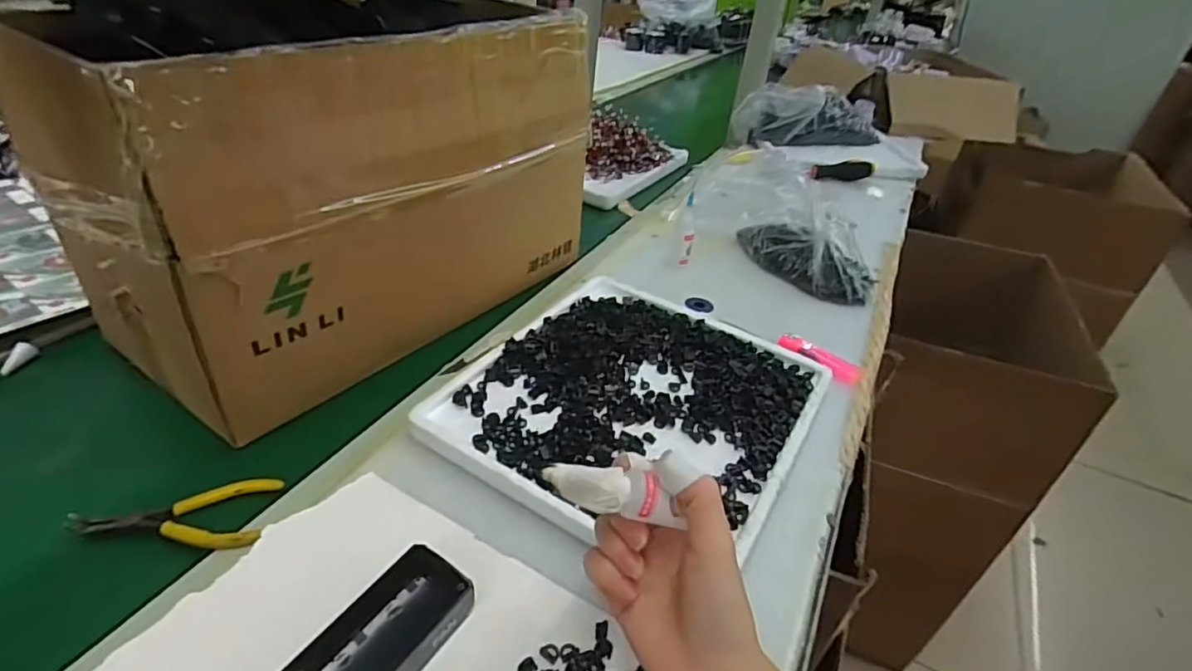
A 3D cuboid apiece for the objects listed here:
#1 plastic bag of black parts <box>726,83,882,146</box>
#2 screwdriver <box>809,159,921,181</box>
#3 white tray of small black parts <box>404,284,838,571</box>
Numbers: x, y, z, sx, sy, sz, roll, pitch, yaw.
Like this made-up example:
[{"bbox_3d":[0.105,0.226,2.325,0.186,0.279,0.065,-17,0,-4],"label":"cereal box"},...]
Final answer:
[{"bbox_3d":[0.407,-0.410,1.121,0.280,0.108,0.095,-8,37,-19],"label":"plastic bag of black parts"},{"bbox_3d":[0.474,-0.290,1.037,0.215,0.025,0.029,-5,36,-15],"label":"screwdriver"},{"bbox_3d":[0.038,0.055,0.500,0.251,0.034,0.280,25,40,21],"label":"white tray of small black parts"}]

